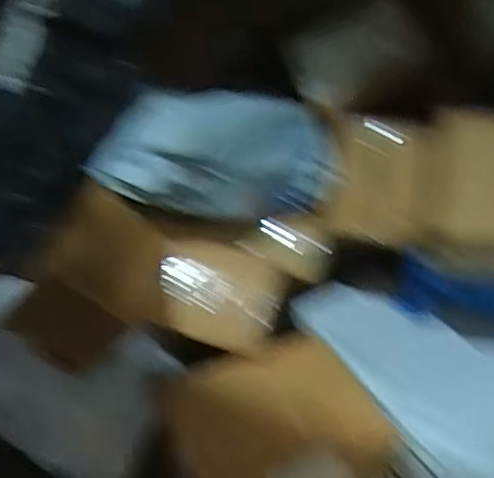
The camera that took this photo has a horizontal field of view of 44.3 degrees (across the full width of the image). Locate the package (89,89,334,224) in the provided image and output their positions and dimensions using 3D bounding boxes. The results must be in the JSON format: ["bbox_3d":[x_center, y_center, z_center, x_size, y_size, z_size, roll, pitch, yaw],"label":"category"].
[{"bbox_3d":[-0.044,-0.101,0.707,0.262,0.115,0.130,-3,38,-12],"label":"package"}]

